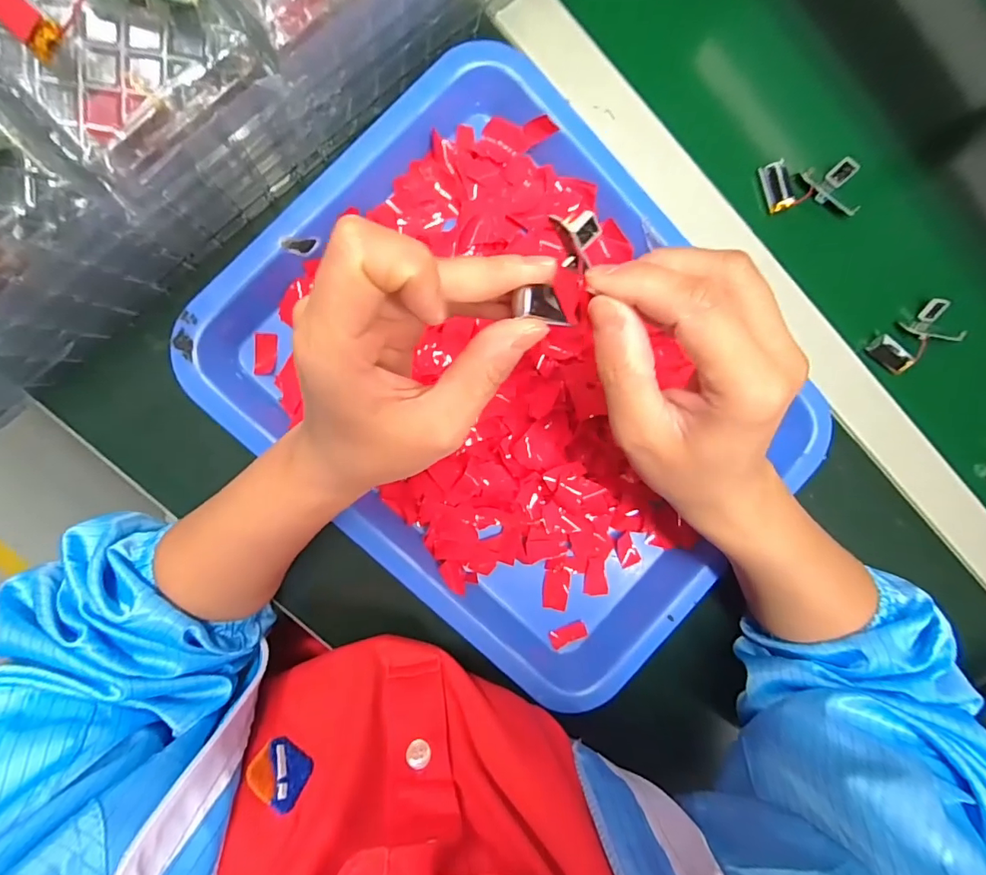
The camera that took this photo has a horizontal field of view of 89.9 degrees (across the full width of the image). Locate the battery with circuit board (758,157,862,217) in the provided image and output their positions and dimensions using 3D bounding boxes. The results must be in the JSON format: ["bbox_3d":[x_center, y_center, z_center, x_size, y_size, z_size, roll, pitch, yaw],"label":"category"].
[{"bbox_3d":[0.217,-0.171,0.336,0.067,0.020,0.034,0,92,-9],"label":"battery with circuit board"}]

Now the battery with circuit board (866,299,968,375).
[{"bbox_3d":[0.307,-0.071,0.356,0.064,0.022,0.035,-34,97,-7],"label":"battery with circuit board"}]

